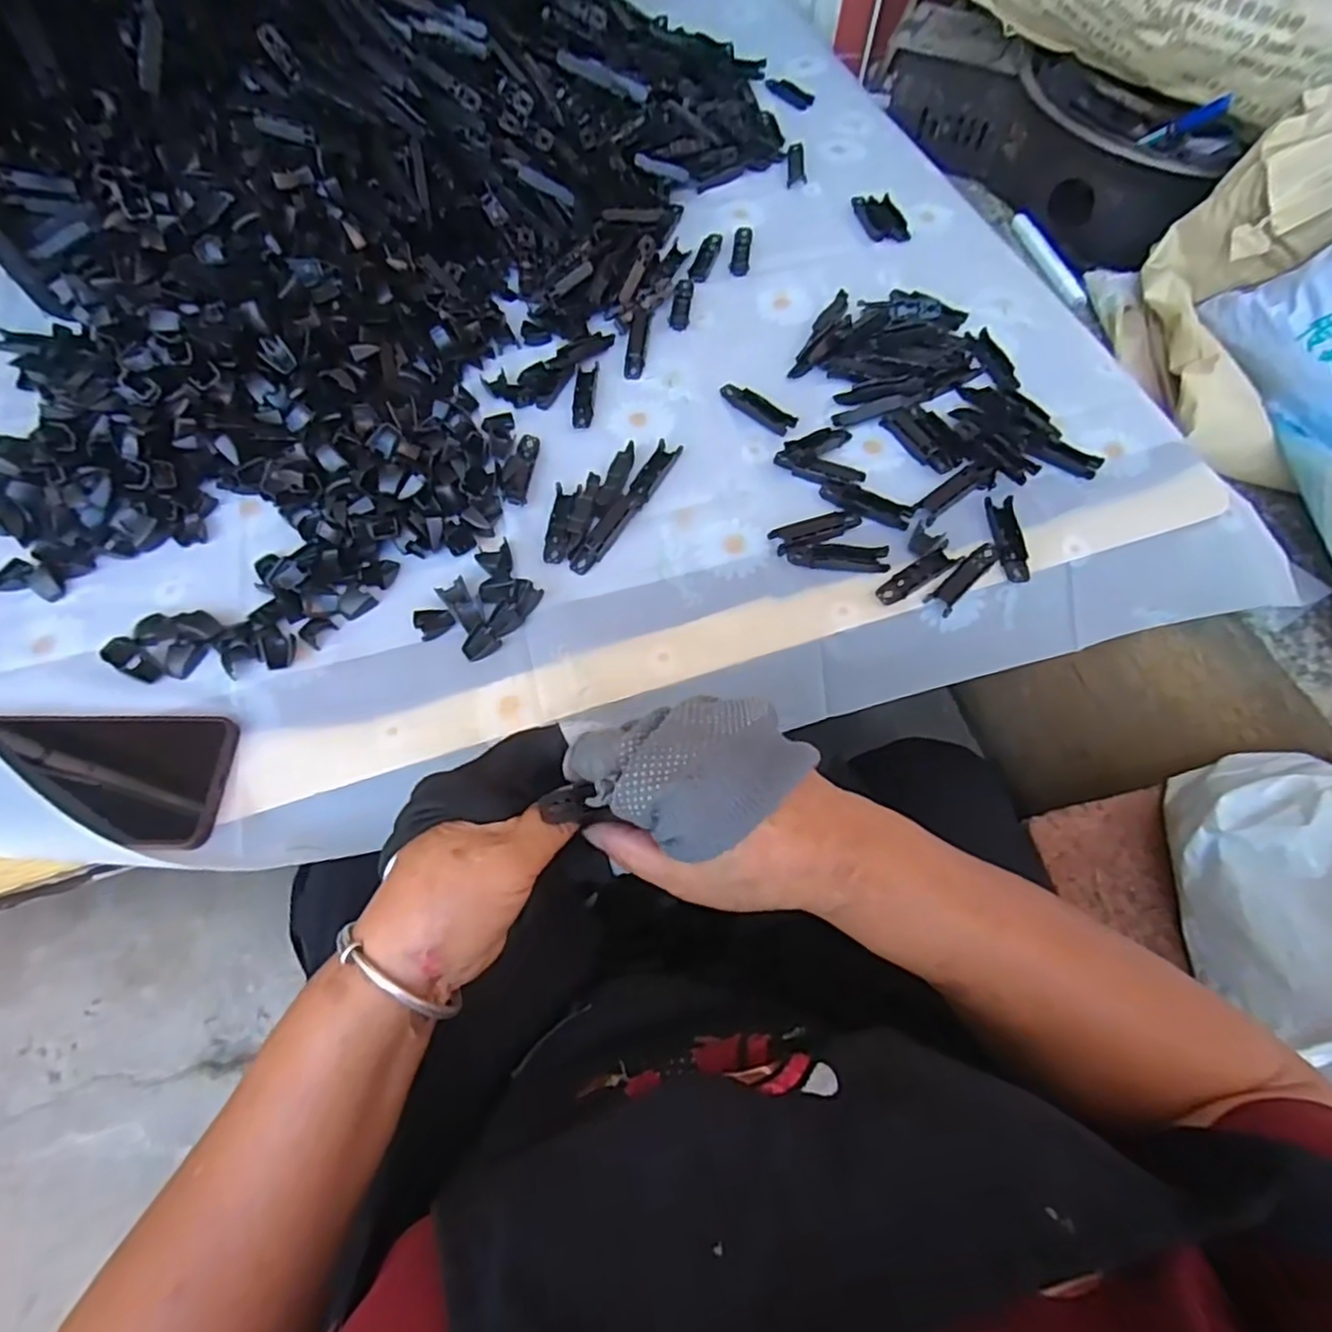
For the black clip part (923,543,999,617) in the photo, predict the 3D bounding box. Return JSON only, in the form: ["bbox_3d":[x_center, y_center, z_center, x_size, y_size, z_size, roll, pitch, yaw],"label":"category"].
[{"bbox_3d":[0.198,-0.059,0.463,0.064,0.010,0.017,-40,68,-18],"label":"black clip part"}]

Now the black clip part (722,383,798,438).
[{"bbox_3d":[0.068,-0.198,0.534,0.066,0.006,0.020,41,70,20],"label":"black clip part"}]

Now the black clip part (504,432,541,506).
[{"bbox_3d":[-0.104,-0.144,0.506,0.017,0.007,0.063,4,62,4],"label":"black clip part"}]

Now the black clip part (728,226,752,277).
[{"bbox_3d":[0.068,-0.372,0.625,0.017,0.005,0.066,5,63,4],"label":"black clip part"}]

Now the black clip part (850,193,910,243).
[{"bbox_3d":[0.196,-0.412,0.641,0.037,0.008,0.066,-15,63,-6],"label":"black clip part"}]

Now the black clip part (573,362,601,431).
[{"bbox_3d":[-0.063,-0.212,0.542,0.016,0.008,0.065,3,62,3],"label":"black clip part"}]

